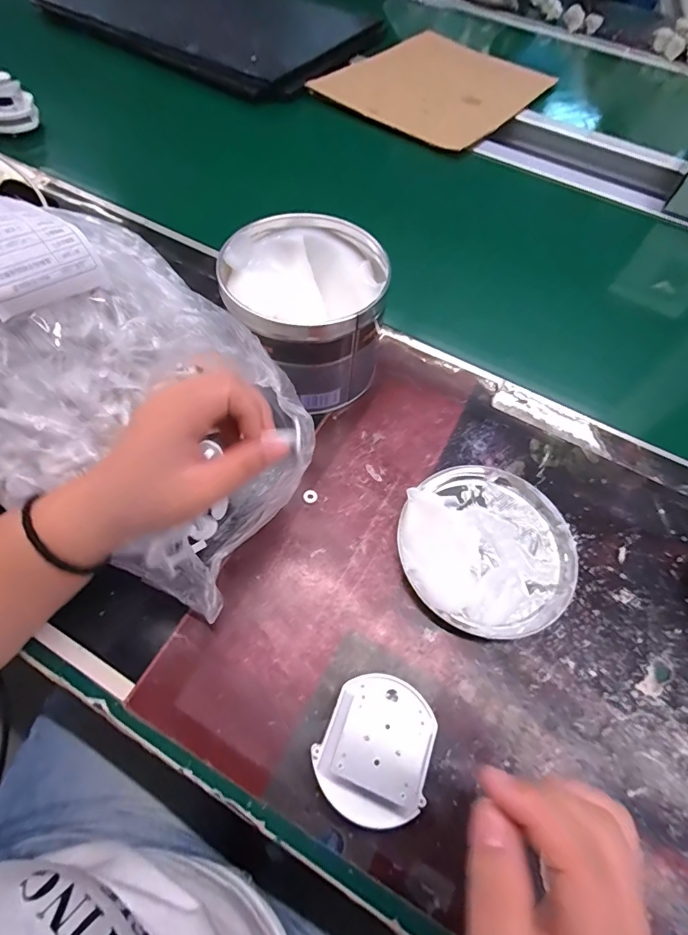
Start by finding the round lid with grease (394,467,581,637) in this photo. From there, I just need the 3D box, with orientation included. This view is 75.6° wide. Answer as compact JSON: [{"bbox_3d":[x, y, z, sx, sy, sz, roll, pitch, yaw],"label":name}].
[{"bbox_3d":[0.105,0.055,0.327,0.125,0.022,0.127,2,59,-3],"label":"round lid with grease"}]

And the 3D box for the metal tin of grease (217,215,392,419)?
[{"bbox_3d":[-0.030,-0.124,0.372,0.121,0.103,0.121,2,59,-3],"label":"metal tin of grease"}]

